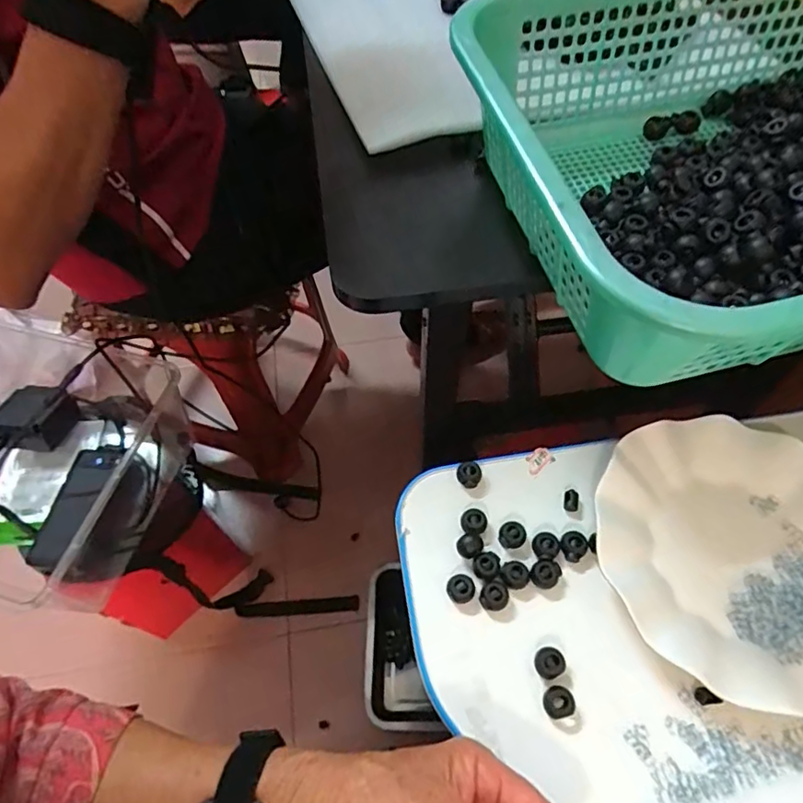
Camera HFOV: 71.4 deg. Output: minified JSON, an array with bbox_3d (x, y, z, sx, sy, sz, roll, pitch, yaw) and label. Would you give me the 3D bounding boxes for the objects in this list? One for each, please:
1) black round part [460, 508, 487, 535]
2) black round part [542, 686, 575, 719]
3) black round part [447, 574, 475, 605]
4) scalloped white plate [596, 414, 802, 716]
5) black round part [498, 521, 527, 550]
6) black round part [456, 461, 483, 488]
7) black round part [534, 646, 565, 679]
[{"bbox_3d":[0.049,0.084,0.383,0.018,0.013,0.018,-1,59,1],"label":"black round part"},{"bbox_3d":[0.092,0.176,0.327,0.017,0.008,0.016,-1,59,1],"label":"black round part"},{"bbox_3d":[0.038,0.121,0.360,0.018,0.007,0.018,-1,59,1],"label":"black round part"},{"bbox_3d":[0.219,0.094,0.362,0.178,0.025,0.174,-1,59,1],"label":"scalloped white plate"},{"bbox_3d":[0.075,0.091,0.379,0.018,0.011,0.018,-1,59,1],"label":"black round part"},{"bbox_3d":[0.048,0.053,0.400,0.017,0.014,0.016,-1,59,1],"label":"black round part"},{"bbox_3d":[0.089,0.158,0.337,0.017,0.010,0.017,-1,59,1],"label":"black round part"}]

